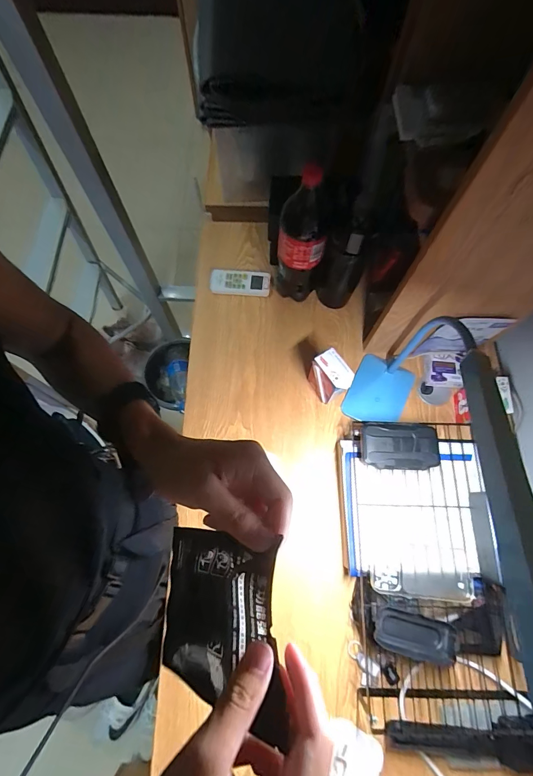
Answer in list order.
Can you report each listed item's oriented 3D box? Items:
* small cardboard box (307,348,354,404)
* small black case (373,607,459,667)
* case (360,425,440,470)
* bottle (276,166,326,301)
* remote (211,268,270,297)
[{"bbox_3d":[0.116,-0.016,0.659,0.043,0.109,0.072,-33,74,-12],"label":"small cardboard box"},{"bbox_3d":[0.208,0.348,0.500,0.113,0.018,0.052,13,71,4],"label":"small black case"},{"bbox_3d":[0.220,0.100,0.595,0.128,0.037,0.074,3,71,0],"label":"case"},{"bbox_3d":[0.060,-0.260,0.658,0.085,0.272,0.084,4,71,0],"label":"bottle"},{"bbox_3d":[-0.058,-0.229,0.779,0.130,0.020,0.052,6,71,1],"label":"remote"}]

